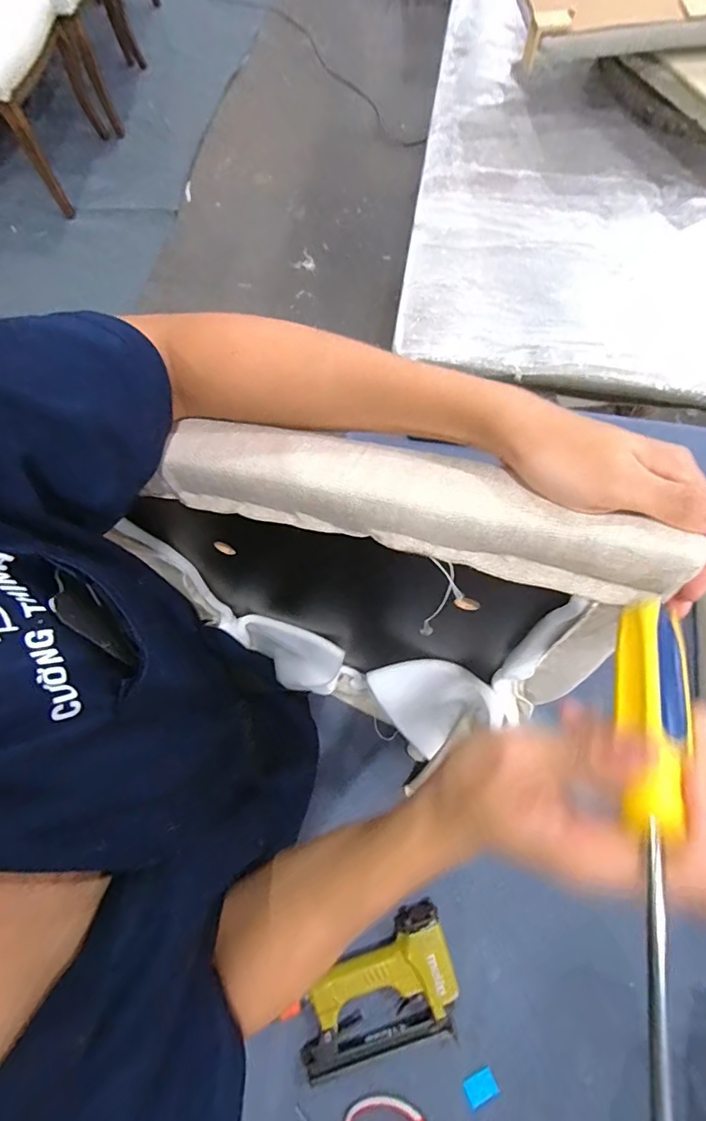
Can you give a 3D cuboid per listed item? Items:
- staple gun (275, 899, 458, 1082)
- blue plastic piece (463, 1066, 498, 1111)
[{"bbox_3d":[0.029,0.524,0.575,0.208,0.041,0.127,-25,74,-6],"label":"staple gun"},{"bbox_3d":[0.151,0.618,0.566,0.037,0.006,0.027,-25,74,-6],"label":"blue plastic piece"}]

